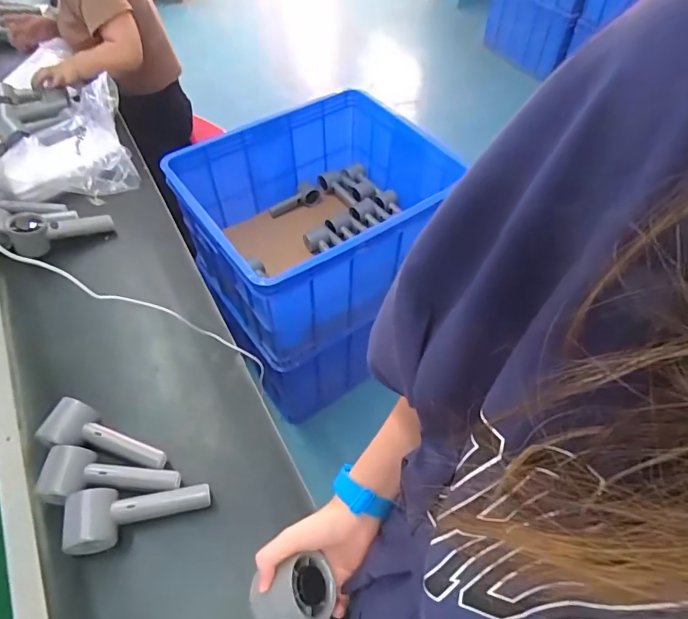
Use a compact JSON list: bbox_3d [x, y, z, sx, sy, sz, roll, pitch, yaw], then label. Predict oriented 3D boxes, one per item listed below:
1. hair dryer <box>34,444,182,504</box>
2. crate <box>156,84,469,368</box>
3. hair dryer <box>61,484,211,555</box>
[{"bbox_3d":[-0.285,0.212,0.581,0.152,0.054,0.058,9,51,-14],"label":"hair dryer"},{"bbox_3d":[-0.048,-0.235,1.217,0.635,0.343,0.477,-30,61,-25],"label":"crate"},{"bbox_3d":[-0.240,0.244,0.557,0.152,0.062,0.060,-7,53,-10],"label":"hair dryer"}]

